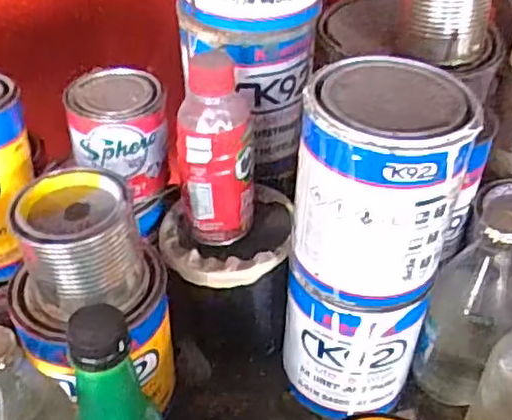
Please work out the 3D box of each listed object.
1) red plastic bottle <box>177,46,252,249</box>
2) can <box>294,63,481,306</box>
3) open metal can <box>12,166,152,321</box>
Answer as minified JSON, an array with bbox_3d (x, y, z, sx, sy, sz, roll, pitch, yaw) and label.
[{"bbox_3d":[-0.027,-0.038,0.459,0.051,0.134,0.042,-3,44,-7],"label":"red plastic bottle"},{"bbox_3d":[0.075,-0.020,0.424,0.101,0.126,0.103,8,44,4],"label":"can"},{"bbox_3d":[-0.111,0.021,0.419,0.073,0.065,0.076,-10,45,-14],"label":"open metal can"}]

